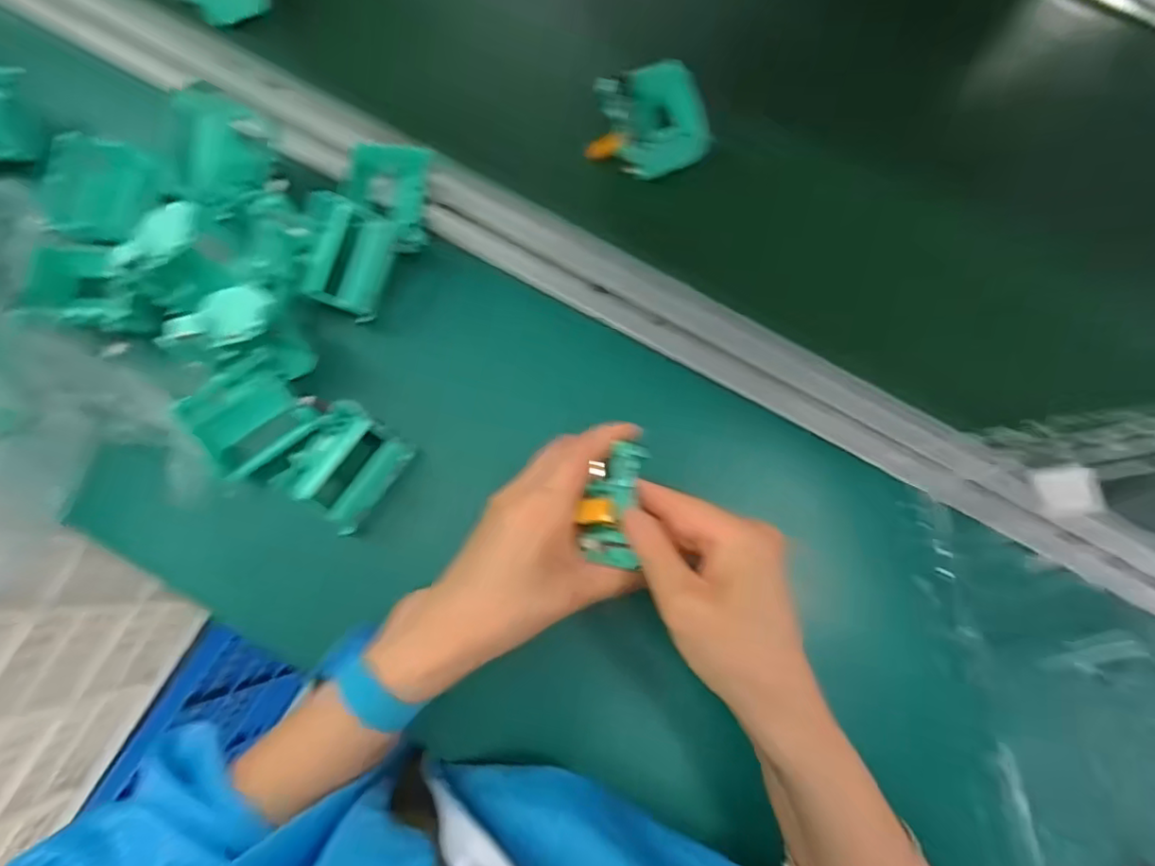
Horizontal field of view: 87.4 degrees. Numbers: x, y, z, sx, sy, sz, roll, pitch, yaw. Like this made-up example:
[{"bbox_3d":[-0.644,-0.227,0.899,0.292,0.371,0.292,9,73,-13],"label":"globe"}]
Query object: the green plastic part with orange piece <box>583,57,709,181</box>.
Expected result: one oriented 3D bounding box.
[{"bbox_3d":[0.050,-0.229,0.442,0.082,0.024,0.073,-11,79,-5],"label":"green plastic part with orange piece"}]

